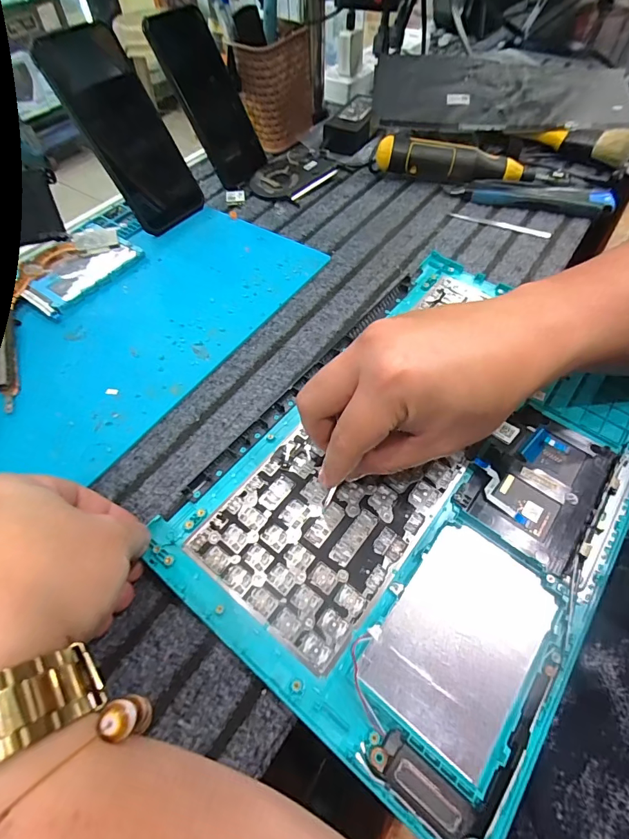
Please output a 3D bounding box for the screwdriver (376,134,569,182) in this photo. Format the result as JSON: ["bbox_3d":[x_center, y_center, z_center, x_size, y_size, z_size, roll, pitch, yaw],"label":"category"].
[{"bbox_3d":[0.176,-0.286,0.463,0.208,0.041,0.035,9,58,6],"label":"screwdriver"}]

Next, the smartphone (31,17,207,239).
[{"bbox_3d":[-0.180,-0.277,0.399,0.016,0.164,0.081,12,52,44],"label":"smartphone"}]

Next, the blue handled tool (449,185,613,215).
[{"bbox_3d":[0.237,-0.244,0.446,0.159,0.021,0.033,13,58,9],"label":"blue handled tool"}]

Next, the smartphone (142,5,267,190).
[{"bbox_3d":[-0.115,-0.359,0.461,0.011,0.159,0.086,4,46,44],"label":"smartphone"}]

